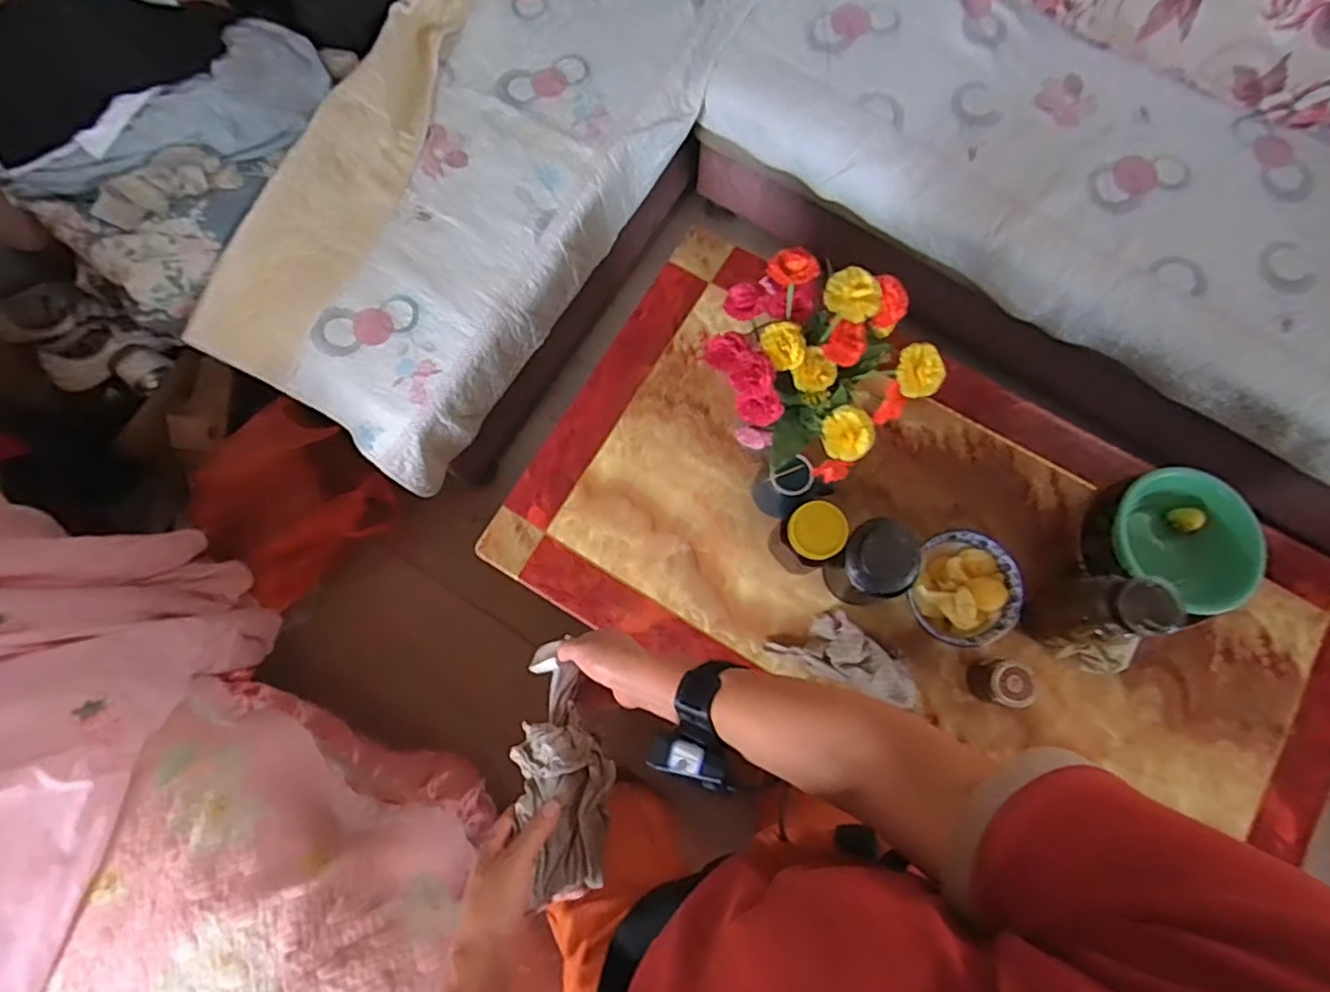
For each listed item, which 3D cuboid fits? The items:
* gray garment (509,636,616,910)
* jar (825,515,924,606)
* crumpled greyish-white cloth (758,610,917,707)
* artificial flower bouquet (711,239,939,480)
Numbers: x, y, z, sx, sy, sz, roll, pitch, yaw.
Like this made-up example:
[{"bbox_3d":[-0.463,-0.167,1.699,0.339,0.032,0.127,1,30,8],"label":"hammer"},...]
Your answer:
[{"bbox_3d":[-0.093,0.256,0.592,0.080,0.054,0.190,-10,58,-3],"label":"gray garment"},{"bbox_3d":[0.275,0.094,0.879,0.082,0.182,0.093,-9,77,-2],"label":"jar"},{"bbox_3d":[0.257,0.232,0.907,0.205,0.044,0.098,33,79,7],"label":"crumpled greyish-white cloth"},{"bbox_3d":[0.158,-0.130,0.651,0.188,0.173,0.194,-8,77,-2],"label":"artificial flower bouquet"}]

